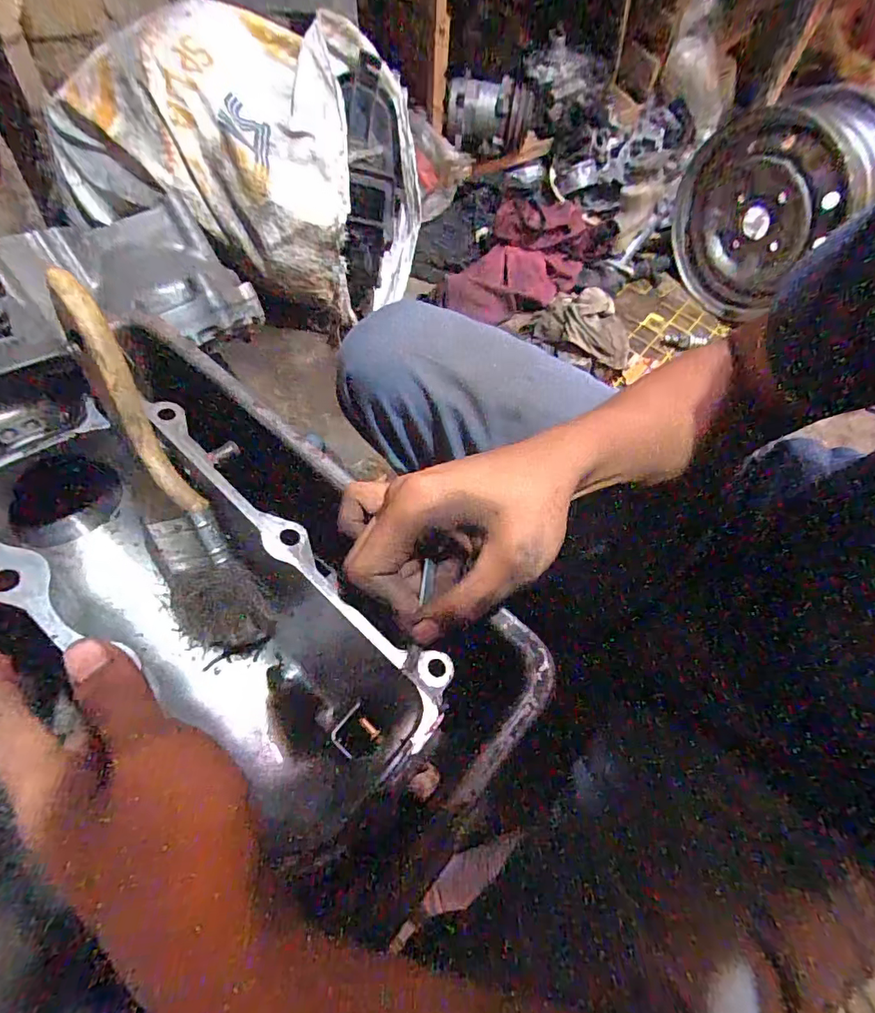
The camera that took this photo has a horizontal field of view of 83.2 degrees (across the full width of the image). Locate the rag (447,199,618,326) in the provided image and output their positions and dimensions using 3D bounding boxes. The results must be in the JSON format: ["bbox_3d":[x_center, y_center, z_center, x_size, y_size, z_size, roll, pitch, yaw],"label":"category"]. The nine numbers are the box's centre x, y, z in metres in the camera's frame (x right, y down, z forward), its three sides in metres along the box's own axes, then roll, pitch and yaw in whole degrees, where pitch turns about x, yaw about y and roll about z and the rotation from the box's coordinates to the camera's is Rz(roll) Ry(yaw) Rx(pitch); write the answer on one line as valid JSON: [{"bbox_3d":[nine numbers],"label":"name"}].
[{"bbox_3d":[0.182,-0.546,1.072,0.370,0.105,0.203,-30,68,-16],"label":"rag"}]

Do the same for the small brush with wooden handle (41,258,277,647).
[{"bbox_3d":[-0.143,-0.012,0.258,0.054,0.042,0.211,-19,109,-12],"label":"small brush with wooden handle"}]

